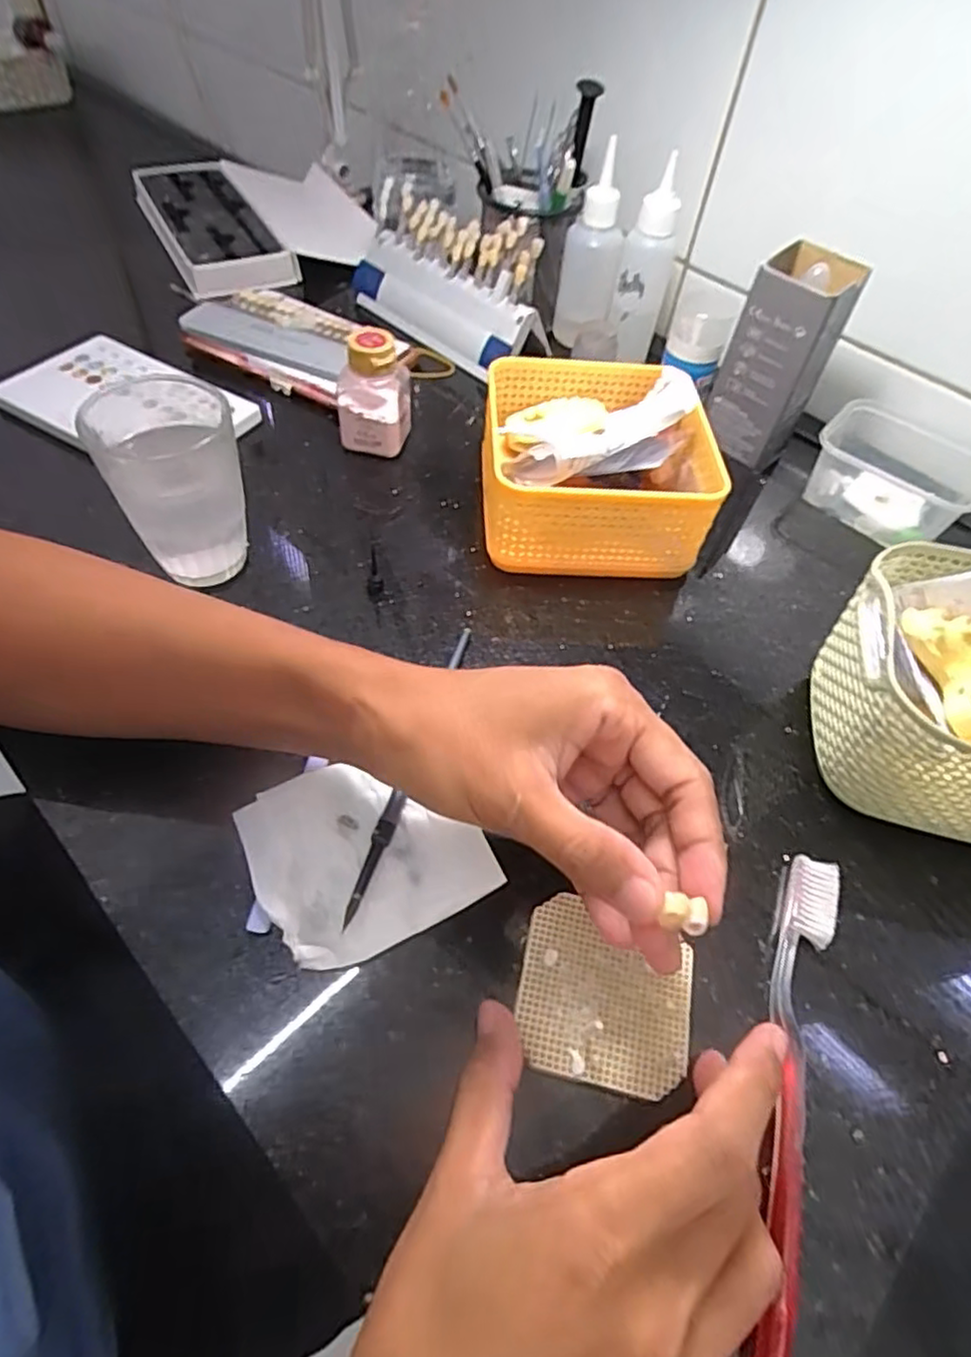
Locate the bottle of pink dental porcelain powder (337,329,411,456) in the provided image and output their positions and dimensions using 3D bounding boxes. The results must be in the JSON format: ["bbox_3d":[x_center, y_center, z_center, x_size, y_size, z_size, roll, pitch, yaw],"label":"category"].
[{"bbox_3d":[-0.073,-0.186,0.439,0.043,0.078,0.034,8,55,1],"label":"bottle of pink dental porcelain powder"}]

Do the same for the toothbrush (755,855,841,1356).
[{"bbox_3d":[0.114,0.154,0.249,0.019,0.014,0.189,21,56,10],"label":"toothbrush"}]

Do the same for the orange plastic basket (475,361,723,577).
[{"bbox_3d":[0.067,-0.135,0.414,0.137,0.071,0.131,0,55,-5],"label":"orange plastic basket"}]

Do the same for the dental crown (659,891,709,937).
[{"bbox_3d":[0.060,0.071,0.200,0.015,0.009,0.009,8,55,1],"label":"dental crown"}]

